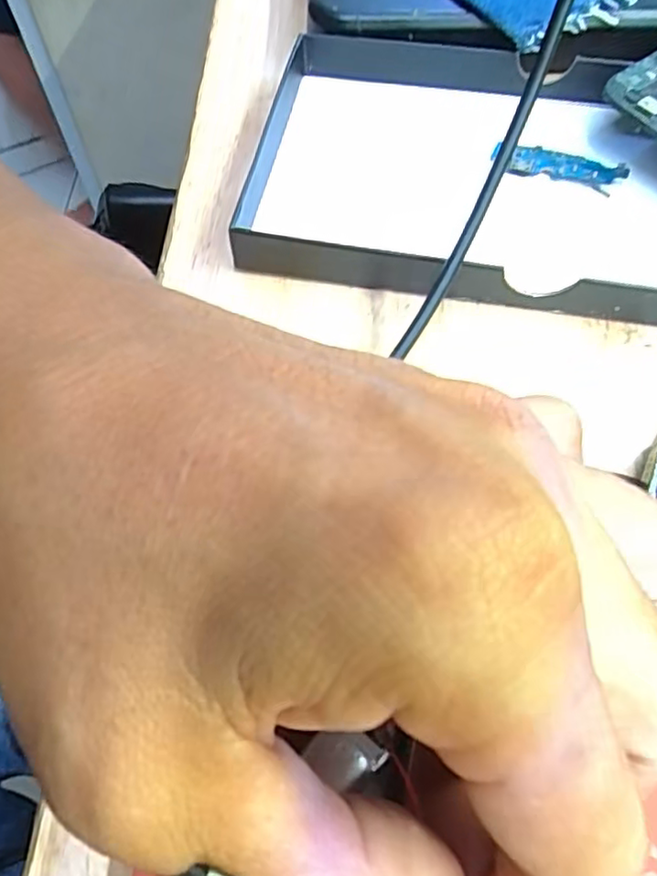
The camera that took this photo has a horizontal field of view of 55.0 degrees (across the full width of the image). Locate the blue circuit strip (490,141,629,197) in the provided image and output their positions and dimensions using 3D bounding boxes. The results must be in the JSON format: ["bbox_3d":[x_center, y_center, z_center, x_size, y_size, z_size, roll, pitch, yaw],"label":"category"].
[{"bbox_3d":[0.076,-0.090,0.208,0.043,0.005,0.014,16,62,9],"label":"blue circuit strip"}]

